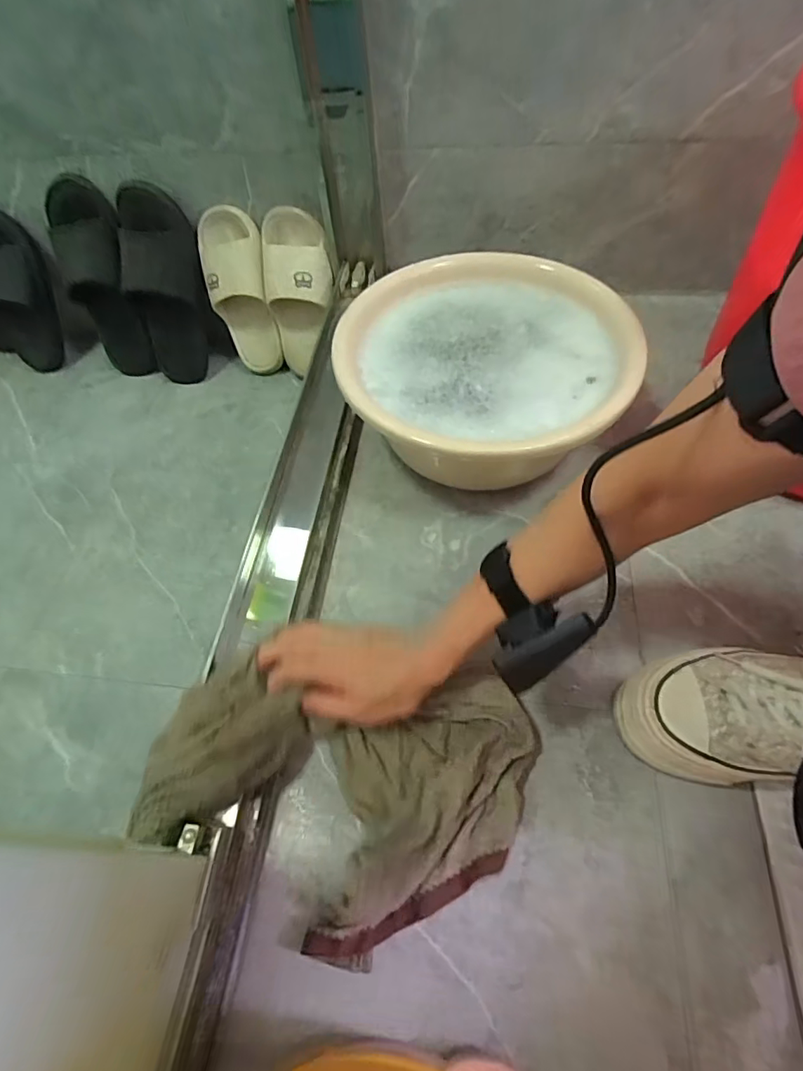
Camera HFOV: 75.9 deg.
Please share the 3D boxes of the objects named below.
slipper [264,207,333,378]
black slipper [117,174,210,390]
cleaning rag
[{"bbox_3d":[-0.147,-0.340,0.743,0.099,0.223,0.062,10,36,8],"label":"slipper"},{"bbox_3d":[-0.338,-0.351,0.749,0.105,0.268,0.080,3,34,4],"label":"black slipper"},{"bbox_3d":[-0.045,0.193,0.383,0.280,0.062,0.185,2,59,4],"label":"cleaning rag"}]

